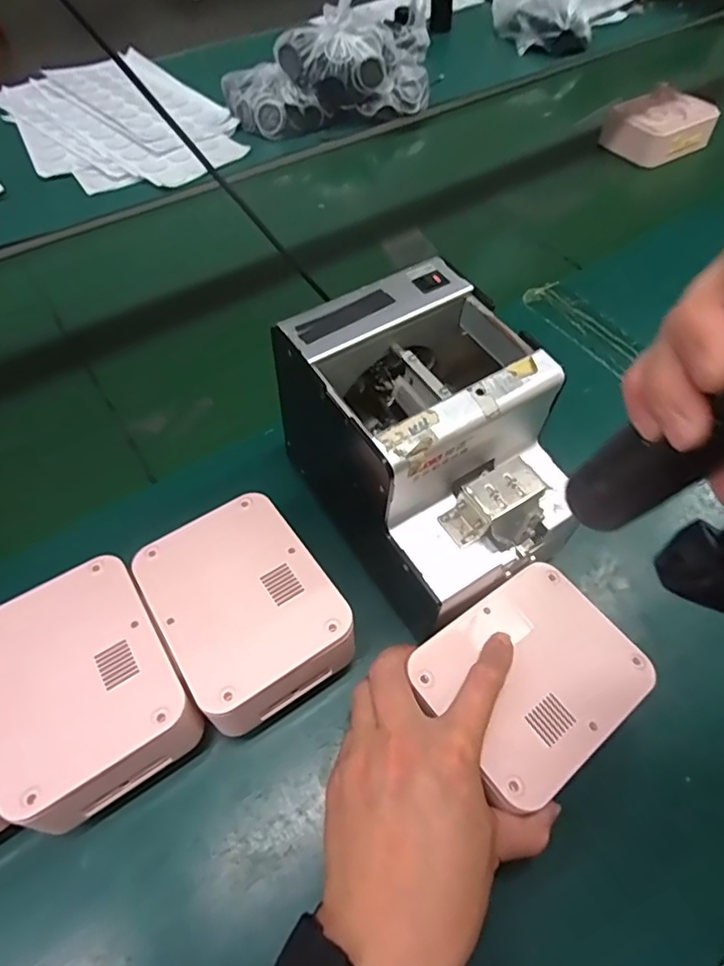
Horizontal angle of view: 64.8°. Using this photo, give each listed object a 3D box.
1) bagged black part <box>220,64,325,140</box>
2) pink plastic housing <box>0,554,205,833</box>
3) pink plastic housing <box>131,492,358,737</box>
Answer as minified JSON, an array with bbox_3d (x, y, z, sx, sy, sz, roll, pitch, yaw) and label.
[{"bbox_3d":[-0.136,-0.549,0.808,0.096,0.047,0.161,-32,60,-20],"label":"bagged black part"},{"bbox_3d":[-0.161,0.119,0.340,0.102,0.063,0.135,-29,60,-19],"label":"pink plastic housing"},{"bbox_3d":[-0.074,0.081,0.368,0.096,0.065,0.130,-30,60,-19],"label":"pink plastic housing"}]

